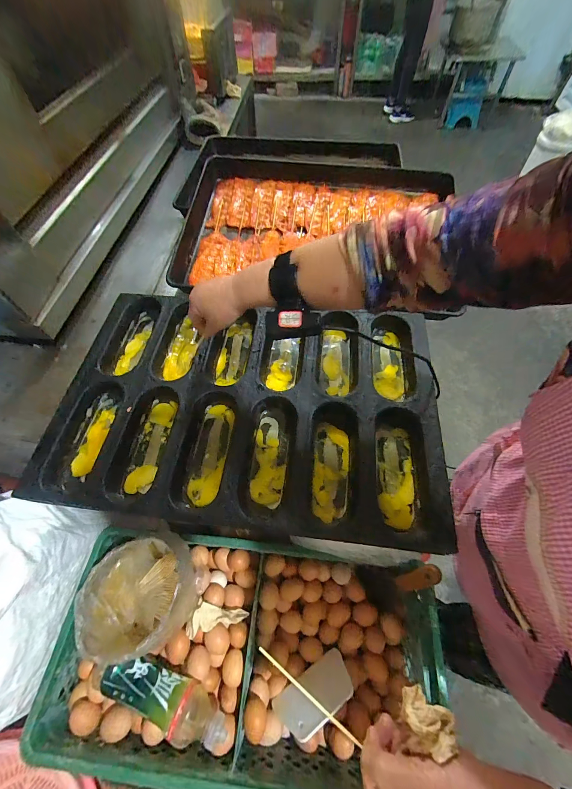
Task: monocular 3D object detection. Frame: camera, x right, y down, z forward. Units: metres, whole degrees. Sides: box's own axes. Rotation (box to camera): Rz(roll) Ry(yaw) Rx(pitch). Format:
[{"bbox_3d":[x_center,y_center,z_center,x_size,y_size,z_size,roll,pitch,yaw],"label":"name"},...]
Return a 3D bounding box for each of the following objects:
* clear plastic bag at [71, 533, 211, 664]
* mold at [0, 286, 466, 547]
[{"bbox_3d":[-0.249,0.343,0.514,0.179,0.137,0.154,-7,62,-4],"label":"clear plastic bag"},{"bbox_3d":[-0.069,0.005,0.490,0.613,0.048,0.406,5,62,3],"label":"mold"}]

